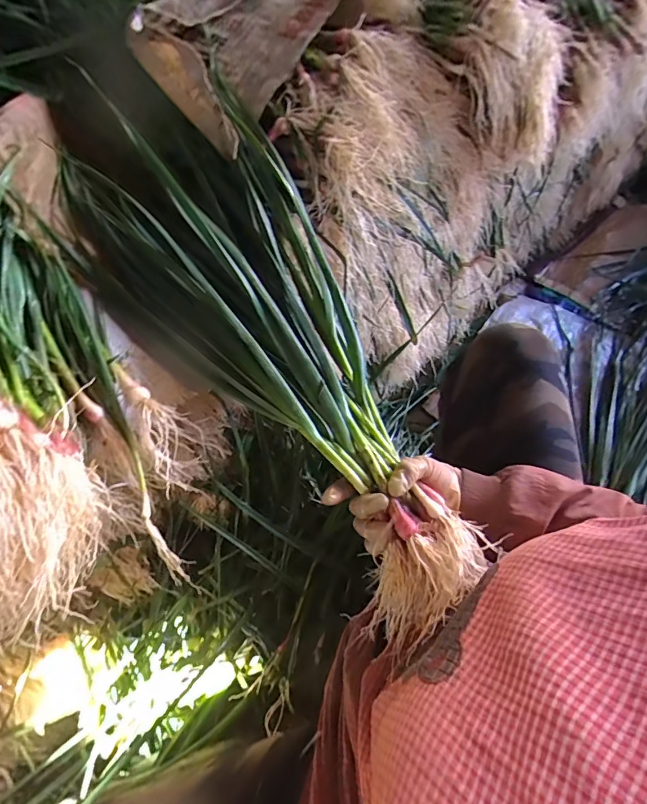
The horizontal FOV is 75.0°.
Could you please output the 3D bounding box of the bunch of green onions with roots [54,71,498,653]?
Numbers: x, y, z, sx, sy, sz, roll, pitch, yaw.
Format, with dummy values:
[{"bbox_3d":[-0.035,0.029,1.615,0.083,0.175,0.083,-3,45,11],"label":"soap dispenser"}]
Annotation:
[{"bbox_3d":[-0.075,-0.095,0.444,0.252,0.089,0.690,-29,74,-19],"label":"bunch of green onions with roots"}]

